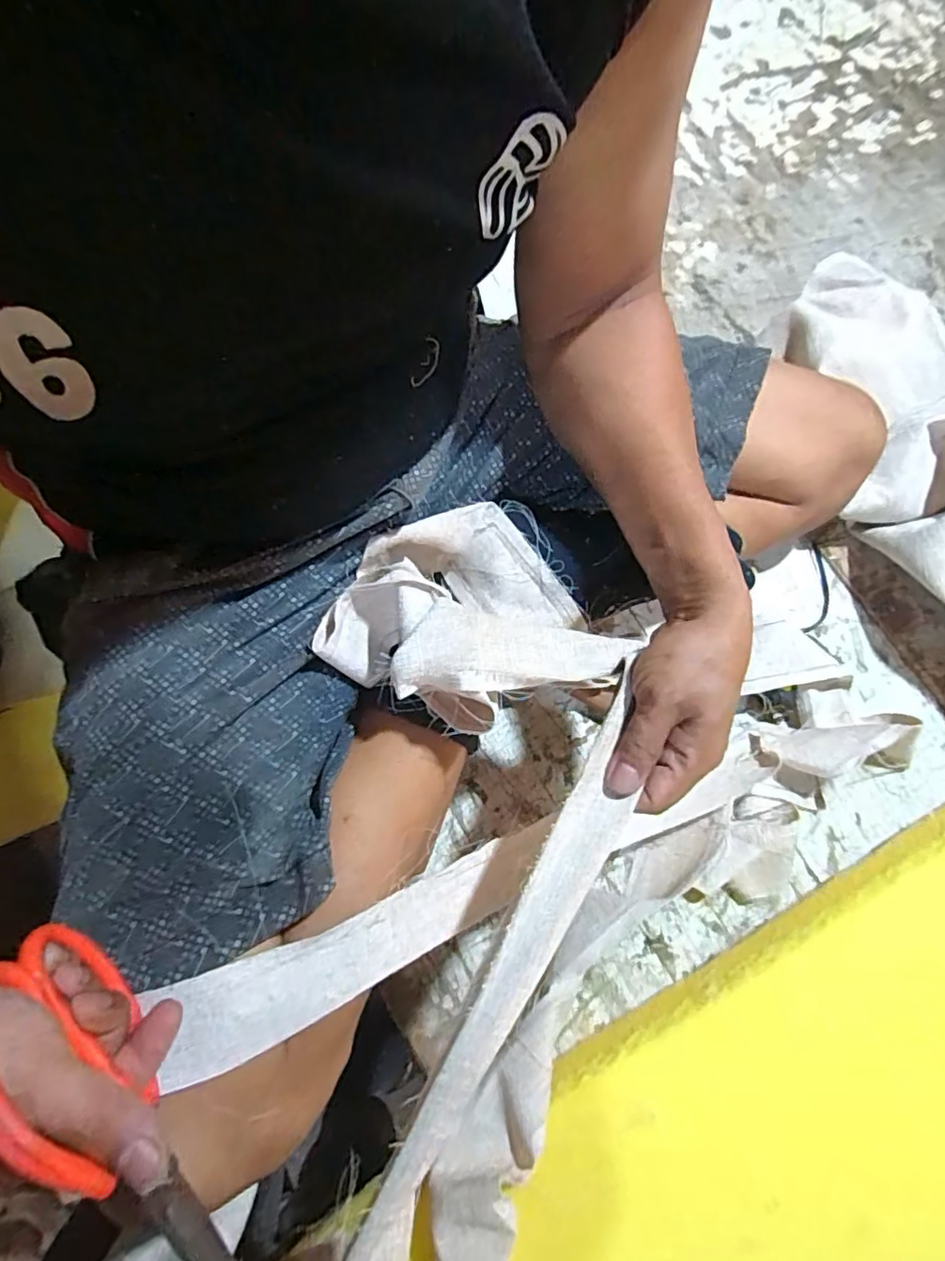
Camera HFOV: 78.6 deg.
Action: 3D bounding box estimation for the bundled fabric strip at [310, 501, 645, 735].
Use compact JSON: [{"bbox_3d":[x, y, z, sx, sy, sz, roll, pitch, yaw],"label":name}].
[{"bbox_3d":[-0.007,0.000,0.407,0.163,0.075,0.173,-39,80,-9],"label":"bundled fabric strip"}]

